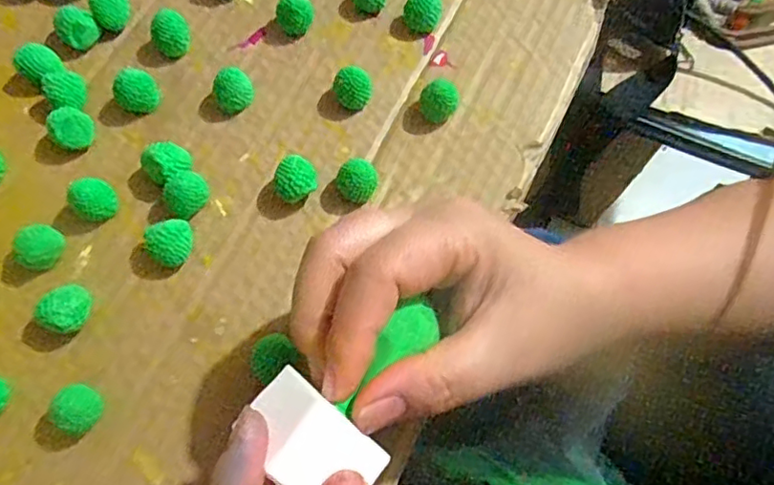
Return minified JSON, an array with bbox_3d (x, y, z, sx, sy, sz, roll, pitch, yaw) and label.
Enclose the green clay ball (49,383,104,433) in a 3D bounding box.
[{"bbox_3d":[-0.121,0.066,0.238,0.015,0.020,0.017,19,69,6],"label":"green clay ball"}]

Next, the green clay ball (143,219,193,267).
[{"bbox_3d":[-0.094,0.001,0.265,0.020,0.020,0.017,-33,72,-14],"label":"green clay ball"}]

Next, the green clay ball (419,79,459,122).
[{"bbox_3d":[0.026,-0.070,0.298,0.019,0.019,0.015,5,68,1],"label":"green clay ball"}]

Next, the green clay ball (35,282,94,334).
[{"bbox_3d":[-0.134,0.028,0.253,0.018,0.020,0.019,0,68,-1],"label":"green clay ball"}]

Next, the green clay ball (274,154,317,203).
[{"bbox_3d":[-0.042,-0.028,0.278,0.019,0.021,0.018,0,68,-1],"label":"green clay ball"}]

